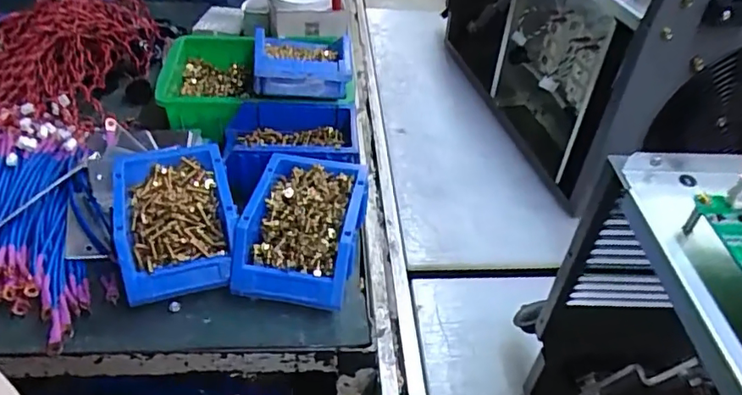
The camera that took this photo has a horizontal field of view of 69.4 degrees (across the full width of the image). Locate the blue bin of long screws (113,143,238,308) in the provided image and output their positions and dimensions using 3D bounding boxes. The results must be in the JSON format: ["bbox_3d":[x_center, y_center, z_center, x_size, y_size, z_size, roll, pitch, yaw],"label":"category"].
[{"bbox_3d":[-0.193,0.025,0.539,0.107,0.075,0.152,-11,43,-17],"label":"blue bin of long screws"}]

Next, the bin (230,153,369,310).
[{"bbox_3d":[-0.067,0.037,0.544,0.110,0.079,0.151,8,41,5],"label":"bin"}]

